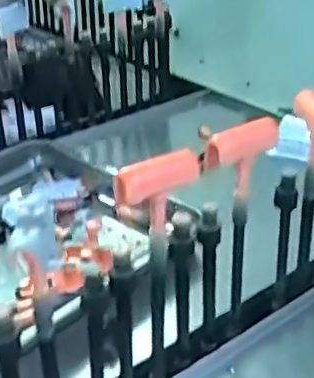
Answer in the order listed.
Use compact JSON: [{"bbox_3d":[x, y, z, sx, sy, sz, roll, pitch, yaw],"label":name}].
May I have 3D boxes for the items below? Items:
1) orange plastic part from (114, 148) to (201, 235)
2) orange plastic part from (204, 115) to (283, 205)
[{"bbox_3d":[0.001,0.004,0.582,0.075,0.071,0.029,-25,37,-38],"label":"orange plastic part"},{"bbox_3d":[0.082,-0.025,0.644,0.071,0.080,0.028,-18,33,-30],"label":"orange plastic part"}]

